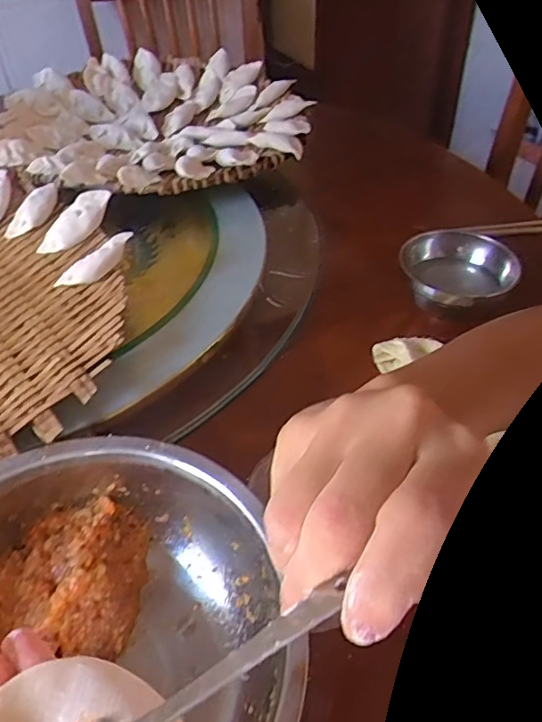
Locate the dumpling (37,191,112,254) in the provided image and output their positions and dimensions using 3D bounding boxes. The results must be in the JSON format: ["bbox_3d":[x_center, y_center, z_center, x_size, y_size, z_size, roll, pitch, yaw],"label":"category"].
[{"bbox_3d":[-0.190,-0.135,0.548,0.085,0.019,0.037,-42,52,1],"label":"dumpling"}]

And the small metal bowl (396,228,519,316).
[{"bbox_3d":[0.182,-0.080,0.548,0.107,0.041,0.106,-5,44,-3],"label":"small metal bowl"}]

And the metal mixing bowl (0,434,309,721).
[{"bbox_3d":[-0.111,0.157,0.311,0.206,0.087,0.215,-1,44,1],"label":"metal mixing bowl"}]

